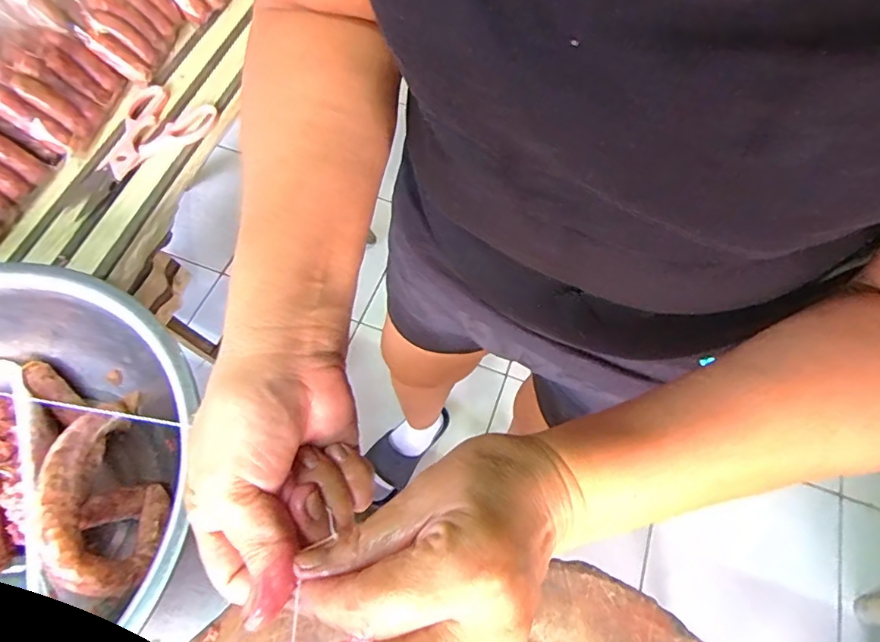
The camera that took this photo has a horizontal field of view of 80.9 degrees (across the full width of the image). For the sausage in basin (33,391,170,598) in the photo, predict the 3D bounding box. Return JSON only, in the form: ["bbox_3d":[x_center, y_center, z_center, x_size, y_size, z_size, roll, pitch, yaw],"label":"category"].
[{"bbox_3d":[-0.293,0.138,0.445,0.063,0.085,0.187,-22,65,-13],"label":"sausage in basin"}]

